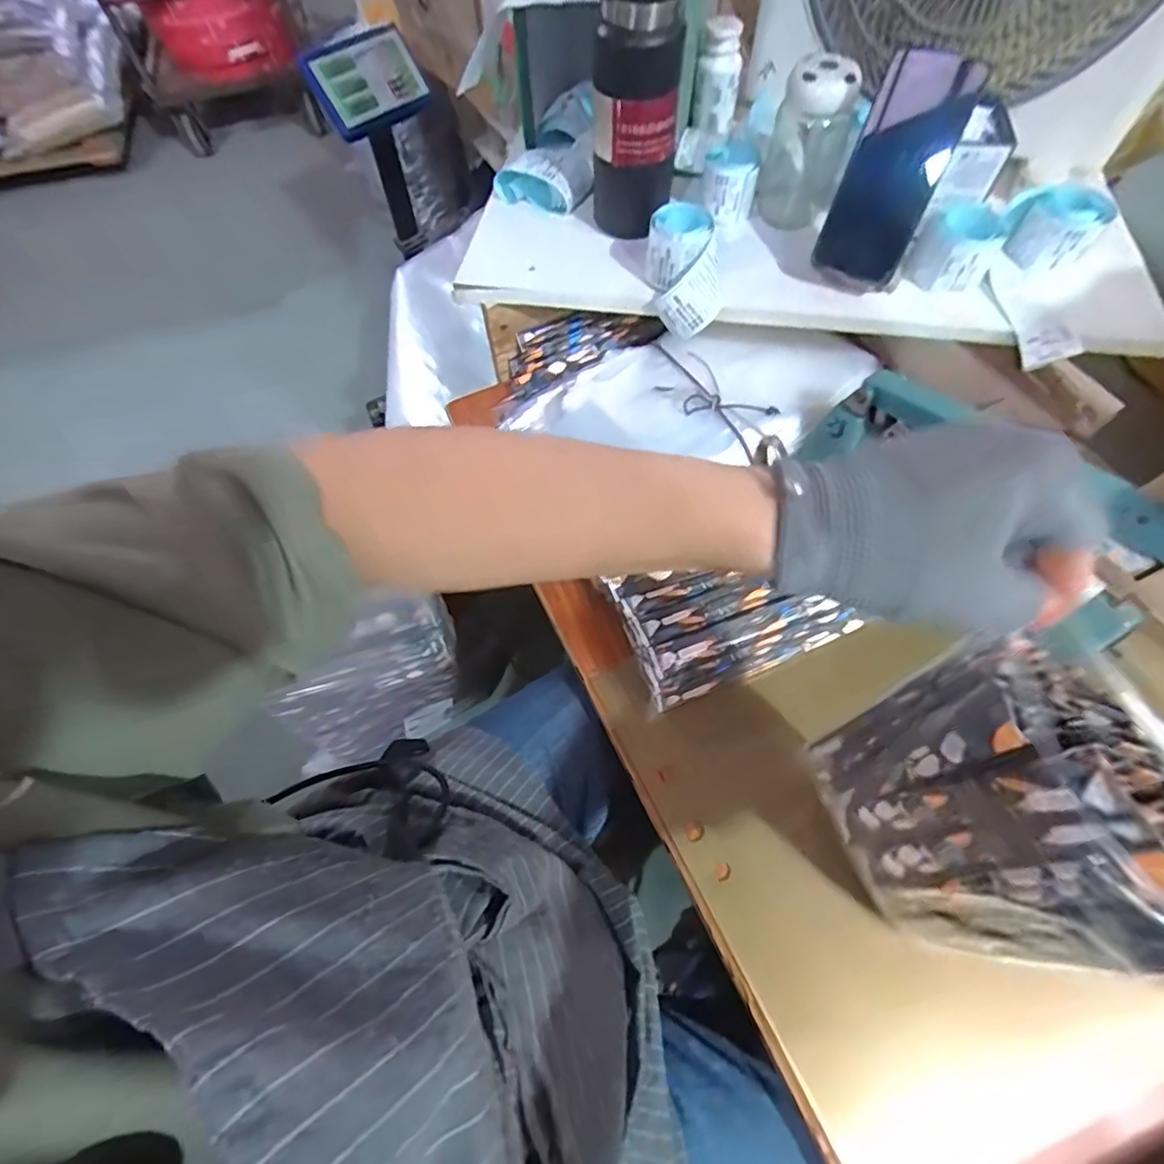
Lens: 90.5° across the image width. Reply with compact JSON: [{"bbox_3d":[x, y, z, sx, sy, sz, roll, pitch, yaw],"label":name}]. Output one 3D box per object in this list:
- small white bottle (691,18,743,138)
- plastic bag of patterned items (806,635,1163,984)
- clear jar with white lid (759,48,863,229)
[{"bbox_3d":[0.154,-0.566,0.649,0.045,0.091,0.040,7,63,5],"label":"small white bottle"},{"bbox_3d":[0.210,0.122,0.309,0.058,0.234,0.132,-18,64,-7],"label":"plastic bag of patterned items"},{"bbox_3d":[0.232,-0.446,0.588,0.080,0.144,0.084,18,65,11],"label":"clear jar with white lid"}]

